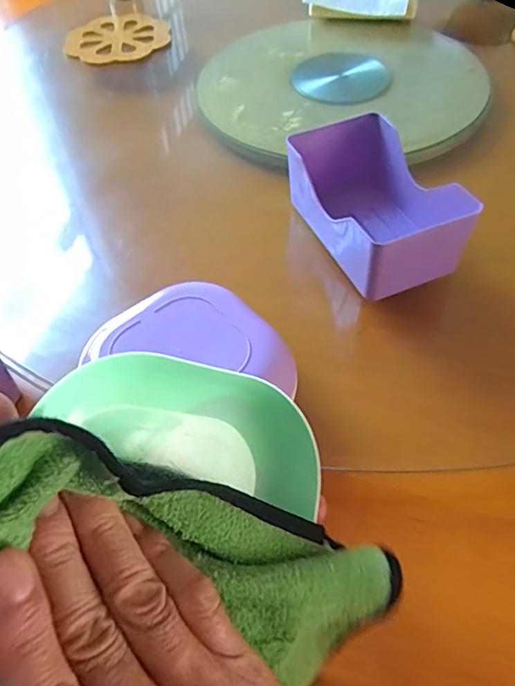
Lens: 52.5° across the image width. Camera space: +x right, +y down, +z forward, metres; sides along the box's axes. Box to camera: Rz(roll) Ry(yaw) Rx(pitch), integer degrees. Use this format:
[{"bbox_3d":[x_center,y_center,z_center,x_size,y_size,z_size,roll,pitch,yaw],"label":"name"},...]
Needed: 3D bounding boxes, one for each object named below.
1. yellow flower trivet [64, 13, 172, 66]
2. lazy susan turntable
[{"bbox_3d":[-0.186,-0.402,0.691,0.133,0.014,0.121,-2,52,3],"label":"yellow flower trivet"},{"bbox_3d":[0.099,-0.306,0.618,0.316,0.029,0.307,7,53,9],"label":"lazy susan turntable"}]

